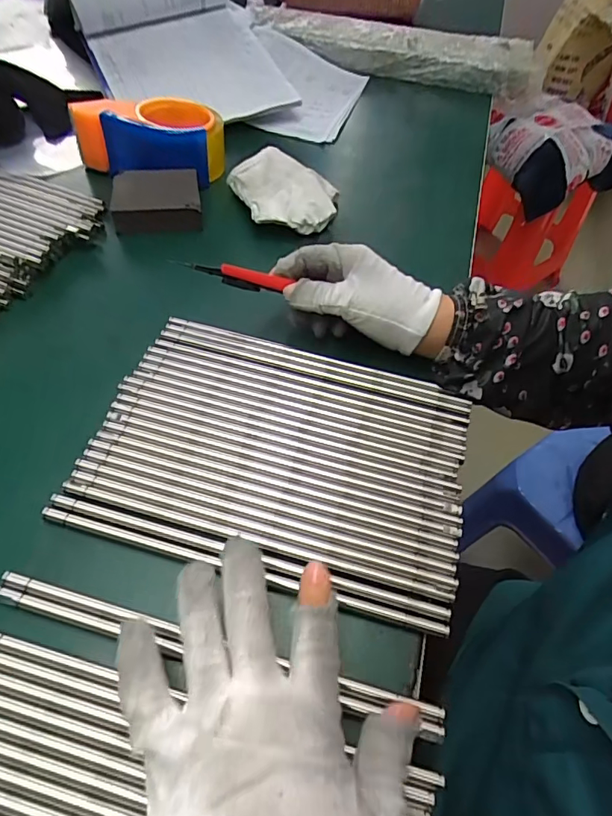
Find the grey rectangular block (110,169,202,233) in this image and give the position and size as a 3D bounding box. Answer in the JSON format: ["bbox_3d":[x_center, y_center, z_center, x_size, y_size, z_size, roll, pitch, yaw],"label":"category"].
[{"bbox_3d":[-0.144,-0.201,0.469,0.080,0.030,0.075,-5,55,-9],"label":"grey rectangular block"}]

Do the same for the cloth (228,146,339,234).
[{"bbox_3d":[-0.017,-0.220,0.487,0.096,0.034,0.107,-18,58,-18],"label":"cloth"}]

